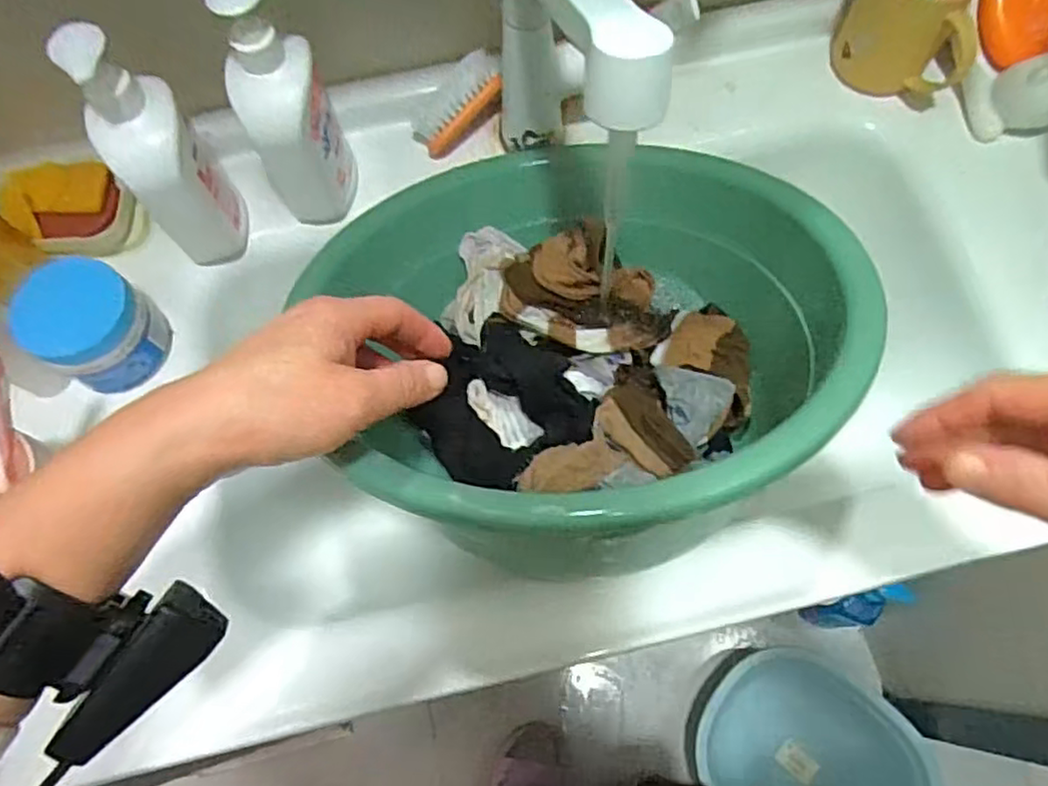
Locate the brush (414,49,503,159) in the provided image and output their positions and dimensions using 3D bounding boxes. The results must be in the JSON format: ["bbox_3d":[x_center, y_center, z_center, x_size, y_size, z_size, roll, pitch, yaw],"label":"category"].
[{"bbox_3d":[-0.057,-0.248,0.582,0.095,0.029,0.032,-46,72,16],"label":"brush"}]

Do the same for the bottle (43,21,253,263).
[{"bbox_3d":[-0.260,-0.170,0.491,0.067,0.186,0.060,-39,73,-12],"label":"bottle"}]

